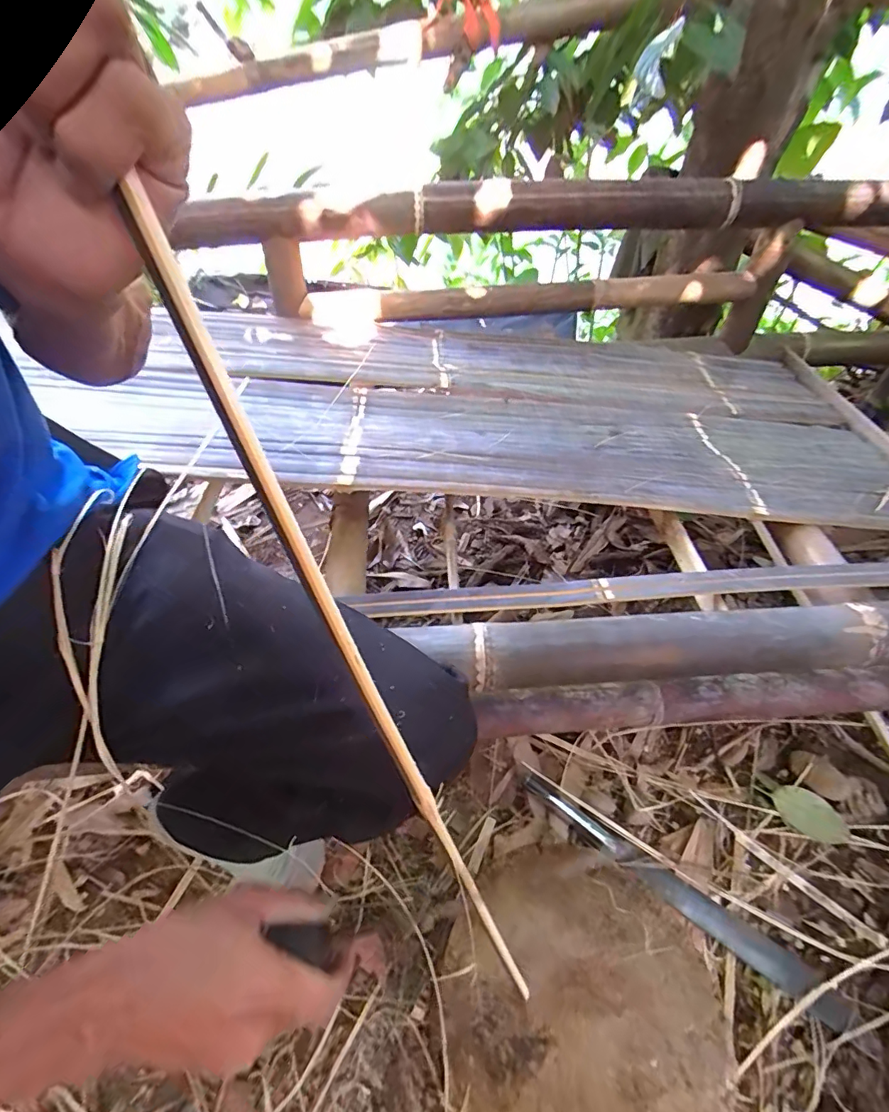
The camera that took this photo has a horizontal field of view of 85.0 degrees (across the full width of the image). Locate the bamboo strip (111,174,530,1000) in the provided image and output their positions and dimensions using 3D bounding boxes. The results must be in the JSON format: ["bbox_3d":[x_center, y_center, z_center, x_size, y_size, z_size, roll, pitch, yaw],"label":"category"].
[{"bbox_3d":[-0.026,0.114,0.286,0.011,0.553,0.010,-33,29,-26],"label":"bamboo strip"}]

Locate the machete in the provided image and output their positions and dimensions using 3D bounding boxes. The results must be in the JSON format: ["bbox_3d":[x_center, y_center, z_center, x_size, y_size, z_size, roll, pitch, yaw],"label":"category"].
[{"bbox_3d":[0.294,0.429,0.634,0.425,0.014,0.040,30,55,23],"label":"machete"}]

